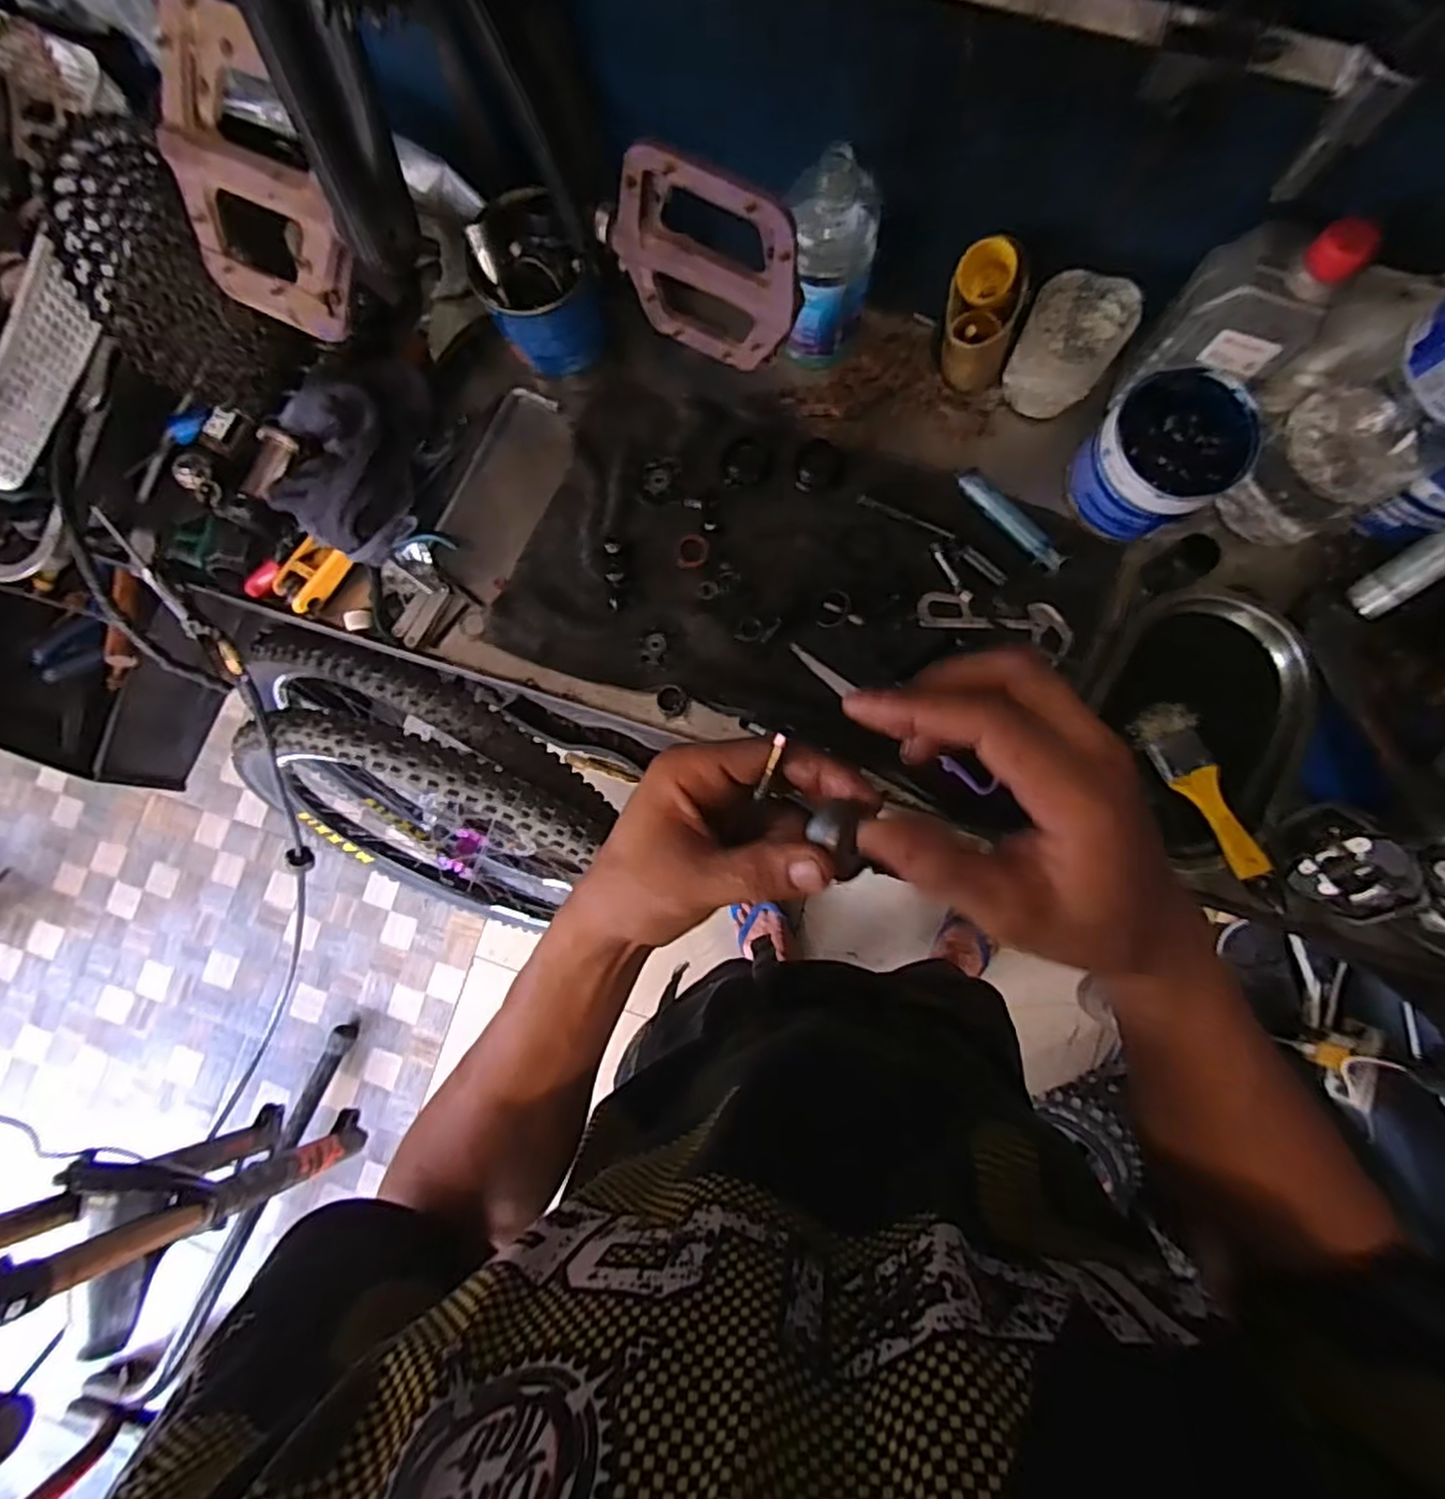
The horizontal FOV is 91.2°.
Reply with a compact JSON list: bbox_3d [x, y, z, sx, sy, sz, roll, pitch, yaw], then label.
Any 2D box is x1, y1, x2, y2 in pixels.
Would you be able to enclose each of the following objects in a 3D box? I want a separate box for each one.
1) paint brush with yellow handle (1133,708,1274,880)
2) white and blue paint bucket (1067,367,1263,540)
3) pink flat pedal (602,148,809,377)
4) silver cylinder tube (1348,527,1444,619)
[{"bbox_3d":[0.369,0.030,0.543,0.041,0.024,0.142,-19,68,1],"label":"paint brush with yellow handle"},{"bbox_3d":[0.336,-0.226,0.545,0.102,0.072,0.097,0,83,4],"label":"white and blue paint bucket"},{"bbox_3d":[-0.012,-0.240,0.352,0.106,0.099,0.020,24,85,6],"label":"pink flat pedal"},{"bbox_3d":[0.510,-0.139,0.499,0.027,0.115,0.019,45,51,8],"label":"silver cylinder tube"}]

